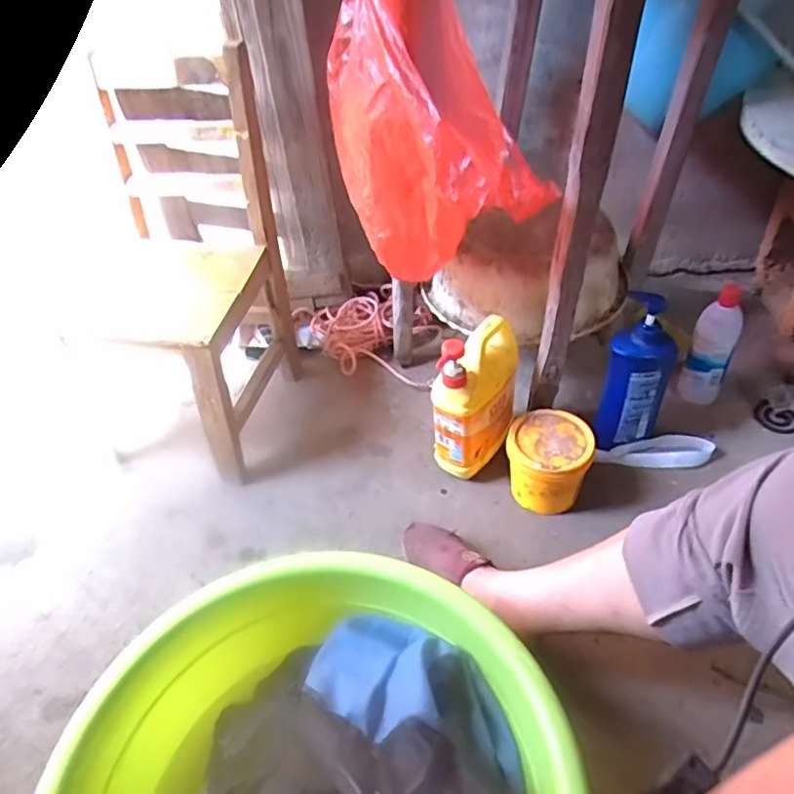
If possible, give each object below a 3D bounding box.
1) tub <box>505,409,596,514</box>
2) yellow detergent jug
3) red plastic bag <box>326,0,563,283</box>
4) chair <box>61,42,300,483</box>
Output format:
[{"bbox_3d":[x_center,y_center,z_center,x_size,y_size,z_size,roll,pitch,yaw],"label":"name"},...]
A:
[{"bbox_3d":[0.209,0.093,0.850,0.109,0.109,0.099,10,46,18],"label":"tub"},{"bbox_3d":[0.115,-0.002,0.868,0.073,0.241,0.129,20,50,26],"label":"yellow detergent jug"},{"bbox_3d":[0.022,-0.340,0.711,0.137,0.372,0.342,-23,46,-16],"label":"red plastic bag"},{"bbox_3d":[-0.357,-0.195,0.924,0.308,0.475,0.396,4,45,11],"label":"chair"}]

